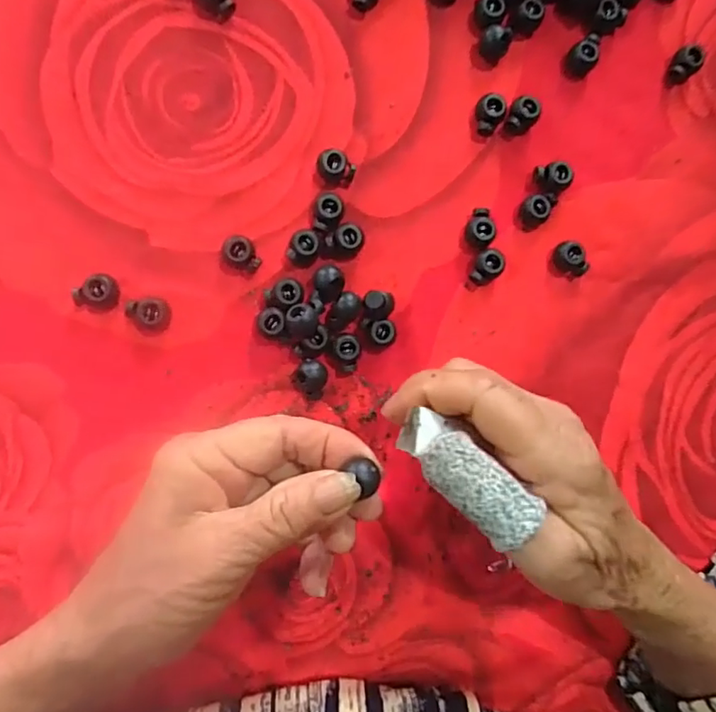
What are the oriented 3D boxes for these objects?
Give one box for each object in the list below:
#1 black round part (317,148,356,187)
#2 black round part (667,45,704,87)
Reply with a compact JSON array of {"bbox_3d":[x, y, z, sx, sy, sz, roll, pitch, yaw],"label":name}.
[{"bbox_3d":[-0.011,-0.092,0.269,0.019,0.012,0.014,29,86,-8],"label":"black round part"},{"bbox_3d":[0.175,-0.156,0.291,0.015,0.013,0.015,0,90,-9],"label":"black round part"}]

